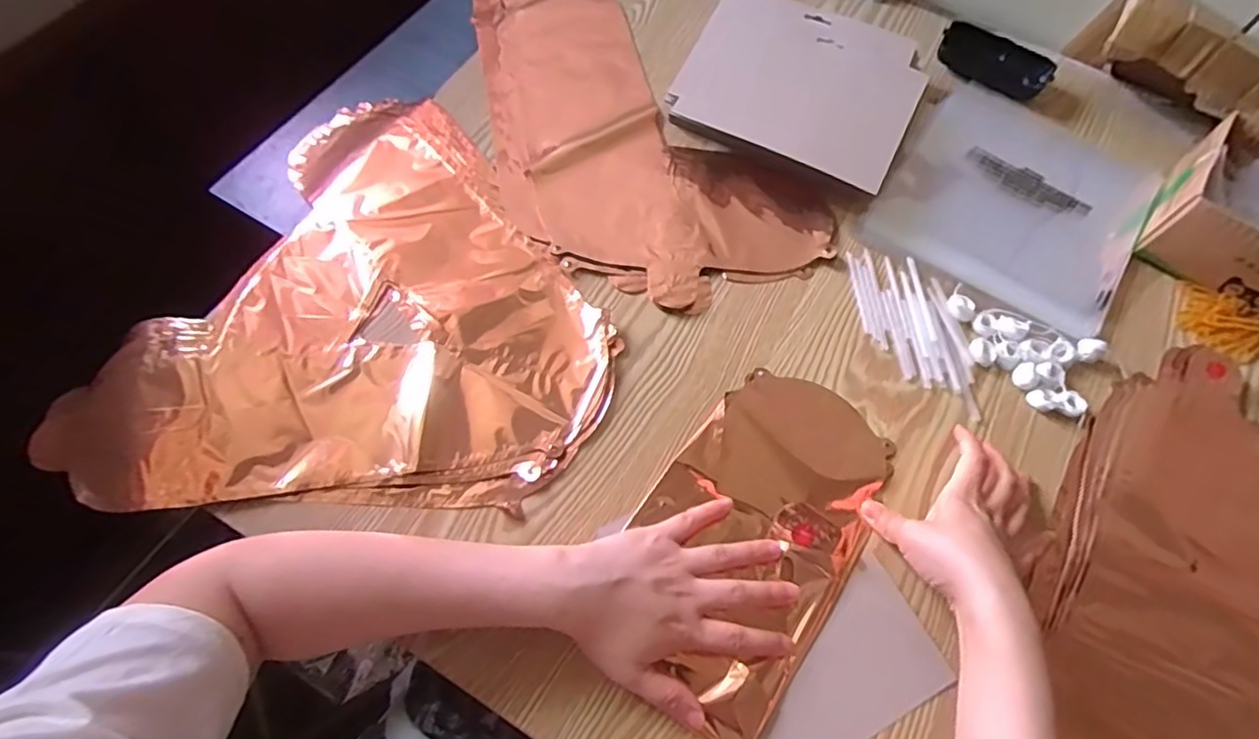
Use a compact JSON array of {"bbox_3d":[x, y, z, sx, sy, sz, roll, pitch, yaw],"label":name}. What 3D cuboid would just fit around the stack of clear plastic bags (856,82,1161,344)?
[{"bbox_3d":[0.351,-0.159,0.561,0.208,0.009,0.235,32,67,11],"label":"stack of clear plastic bags"}]

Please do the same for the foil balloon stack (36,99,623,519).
[{"bbox_3d":[-0.193,-0.035,0.496,0.359,0.035,0.385,24,66,8],"label":"foil balloon stack"}]

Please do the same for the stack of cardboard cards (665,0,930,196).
[{"bbox_3d":[0.158,-0.261,0.584,0.204,0.044,0.192,25,66,9],"label":"stack of cardboard cards"}]

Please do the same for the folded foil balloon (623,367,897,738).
[{"bbox_3d":[0.086,0.112,0.436,0.141,0.015,0.247,34,67,12],"label":"folded foil balloon"}]

